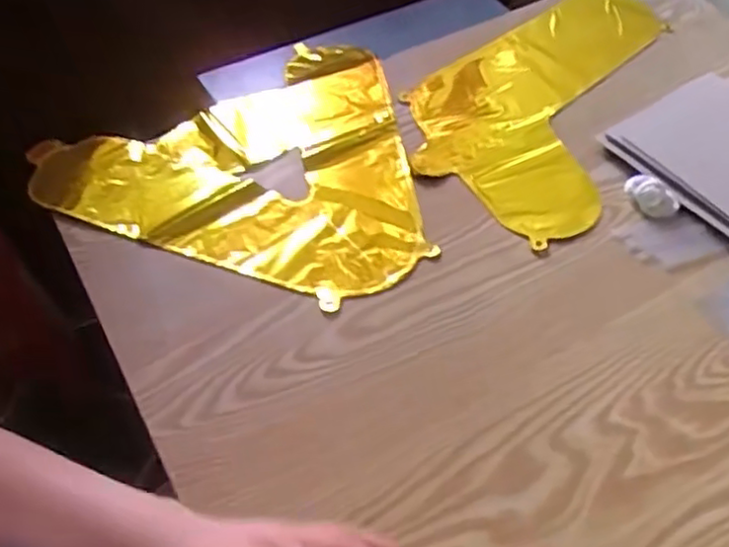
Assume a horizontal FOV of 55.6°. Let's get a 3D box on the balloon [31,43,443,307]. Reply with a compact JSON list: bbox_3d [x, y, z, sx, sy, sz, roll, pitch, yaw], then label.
[{"bbox_3d":[-0.092,-0.139,0.691,0.376,0.015,0.329,22,55,16],"label":"balloon"}]

